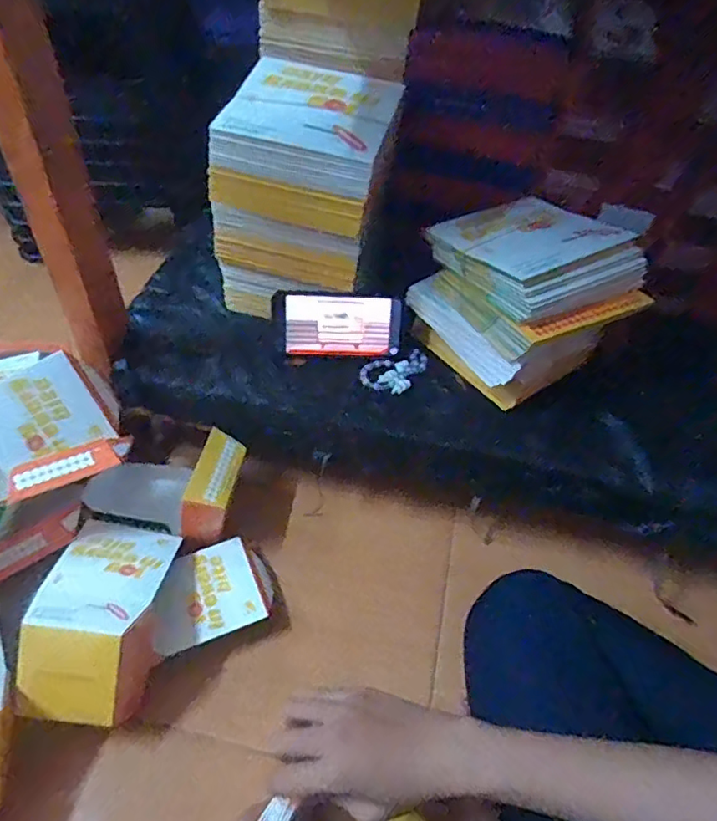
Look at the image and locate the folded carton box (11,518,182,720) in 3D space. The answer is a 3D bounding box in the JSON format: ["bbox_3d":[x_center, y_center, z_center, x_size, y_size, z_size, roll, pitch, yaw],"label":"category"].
[{"bbox_3d":[-0.257,0.209,0.591,0.116,0.087,0.190,11,24,-4],"label":"folded carton box"}]

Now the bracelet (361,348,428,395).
[{"bbox_3d":[0.049,-0.046,0.708,0.093,0.010,0.054,-19,53,-22],"label":"bracelet"}]

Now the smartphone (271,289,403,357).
[{"bbox_3d":[-0.026,-0.106,0.709,0.153,0.078,0.015,1,17,-4],"label":"smartphone"}]

